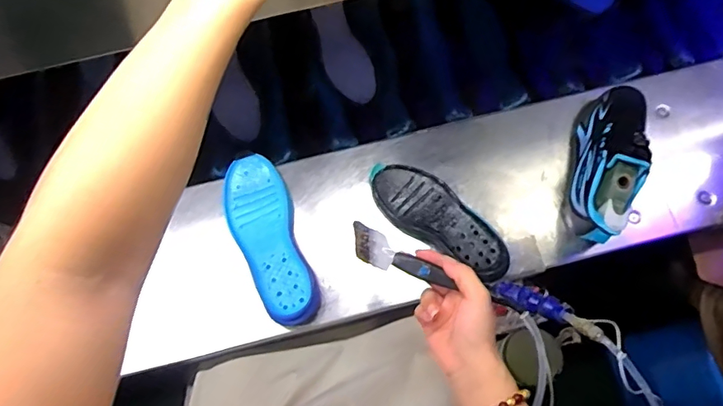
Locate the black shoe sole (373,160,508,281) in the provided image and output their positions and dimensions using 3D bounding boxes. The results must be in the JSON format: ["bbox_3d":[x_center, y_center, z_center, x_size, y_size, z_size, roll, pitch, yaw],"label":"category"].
[{"bbox_3d":[0.104,0.021,0.661,0.210,0.037,0.080,36,76,12],"label":"black shoe sole"}]

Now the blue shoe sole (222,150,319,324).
[{"bbox_3d":[-0.123,0.049,0.651,0.079,0.033,0.229,-19,72,-5],"label":"blue shoe sole"}]

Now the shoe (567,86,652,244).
[{"bbox_3d":[0.326,-0.061,0.646,0.082,0.107,0.234,22,73,8],"label":"shoe"}]

